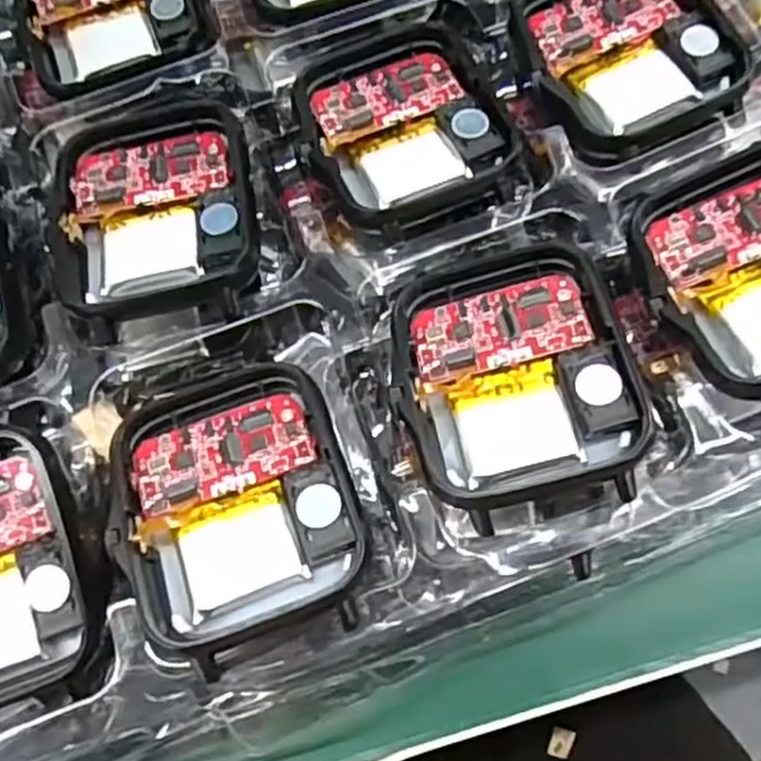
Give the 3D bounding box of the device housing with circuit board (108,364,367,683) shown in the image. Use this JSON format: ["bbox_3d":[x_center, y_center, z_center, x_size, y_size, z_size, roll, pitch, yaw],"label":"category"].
[{"bbox_3d":[-0.024,0.019,0.122,0.037,0.006,0.045,-18,71,-4],"label":"device housing with circuit board"}]

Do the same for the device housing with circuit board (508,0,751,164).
[{"bbox_3d":[0.049,-0.069,0.150,0.040,0.006,0.047,-21,72,-4],"label":"device housing with circuit board"}]

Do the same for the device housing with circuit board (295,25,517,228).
[{"bbox_3d":[0.004,-0.052,0.149,0.037,0.006,0.044,-18,71,-4],"label":"device housing with circuit board"}]

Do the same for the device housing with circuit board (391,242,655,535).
[{"bbox_3d":[0.022,-0.002,0.125,0.037,0.009,0.046,-11,71,-1],"label":"device housing with circuit board"}]

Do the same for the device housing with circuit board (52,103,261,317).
[{"bbox_3d":[-0.043,-0.034,0.142,0.039,0.009,0.043,-8,71,0],"label":"device housing with circuit board"}]

